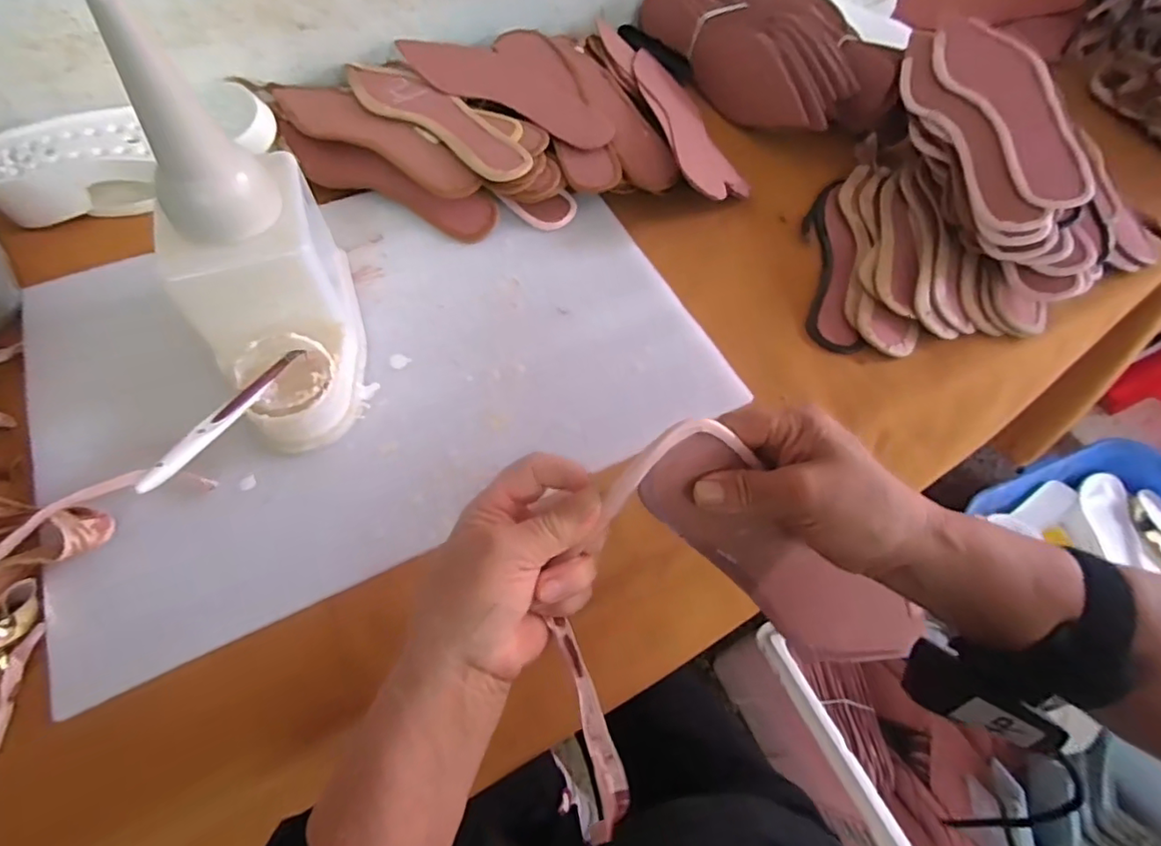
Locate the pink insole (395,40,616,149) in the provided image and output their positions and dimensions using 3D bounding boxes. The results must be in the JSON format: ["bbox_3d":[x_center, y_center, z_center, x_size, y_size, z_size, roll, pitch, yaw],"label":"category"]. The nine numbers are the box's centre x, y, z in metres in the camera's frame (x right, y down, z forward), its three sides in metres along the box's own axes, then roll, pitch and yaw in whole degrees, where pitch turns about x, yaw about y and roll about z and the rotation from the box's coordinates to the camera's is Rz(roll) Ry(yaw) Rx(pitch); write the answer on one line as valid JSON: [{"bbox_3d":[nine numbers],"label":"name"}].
[{"bbox_3d":[-0.079,-0.354,0.595,0.260,0.006,0.084,31,63,15],"label":"pink insole"}]

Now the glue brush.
[{"bbox_3d":[-0.232,-0.008,0.380,0.011,0.012,0.157,10,37,3],"label":"glue brush"}]

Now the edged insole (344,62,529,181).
[{"bbox_3d":[-0.147,-0.306,0.566,0.249,0.006,0.065,41,66,19],"label":"edged insole"}]

